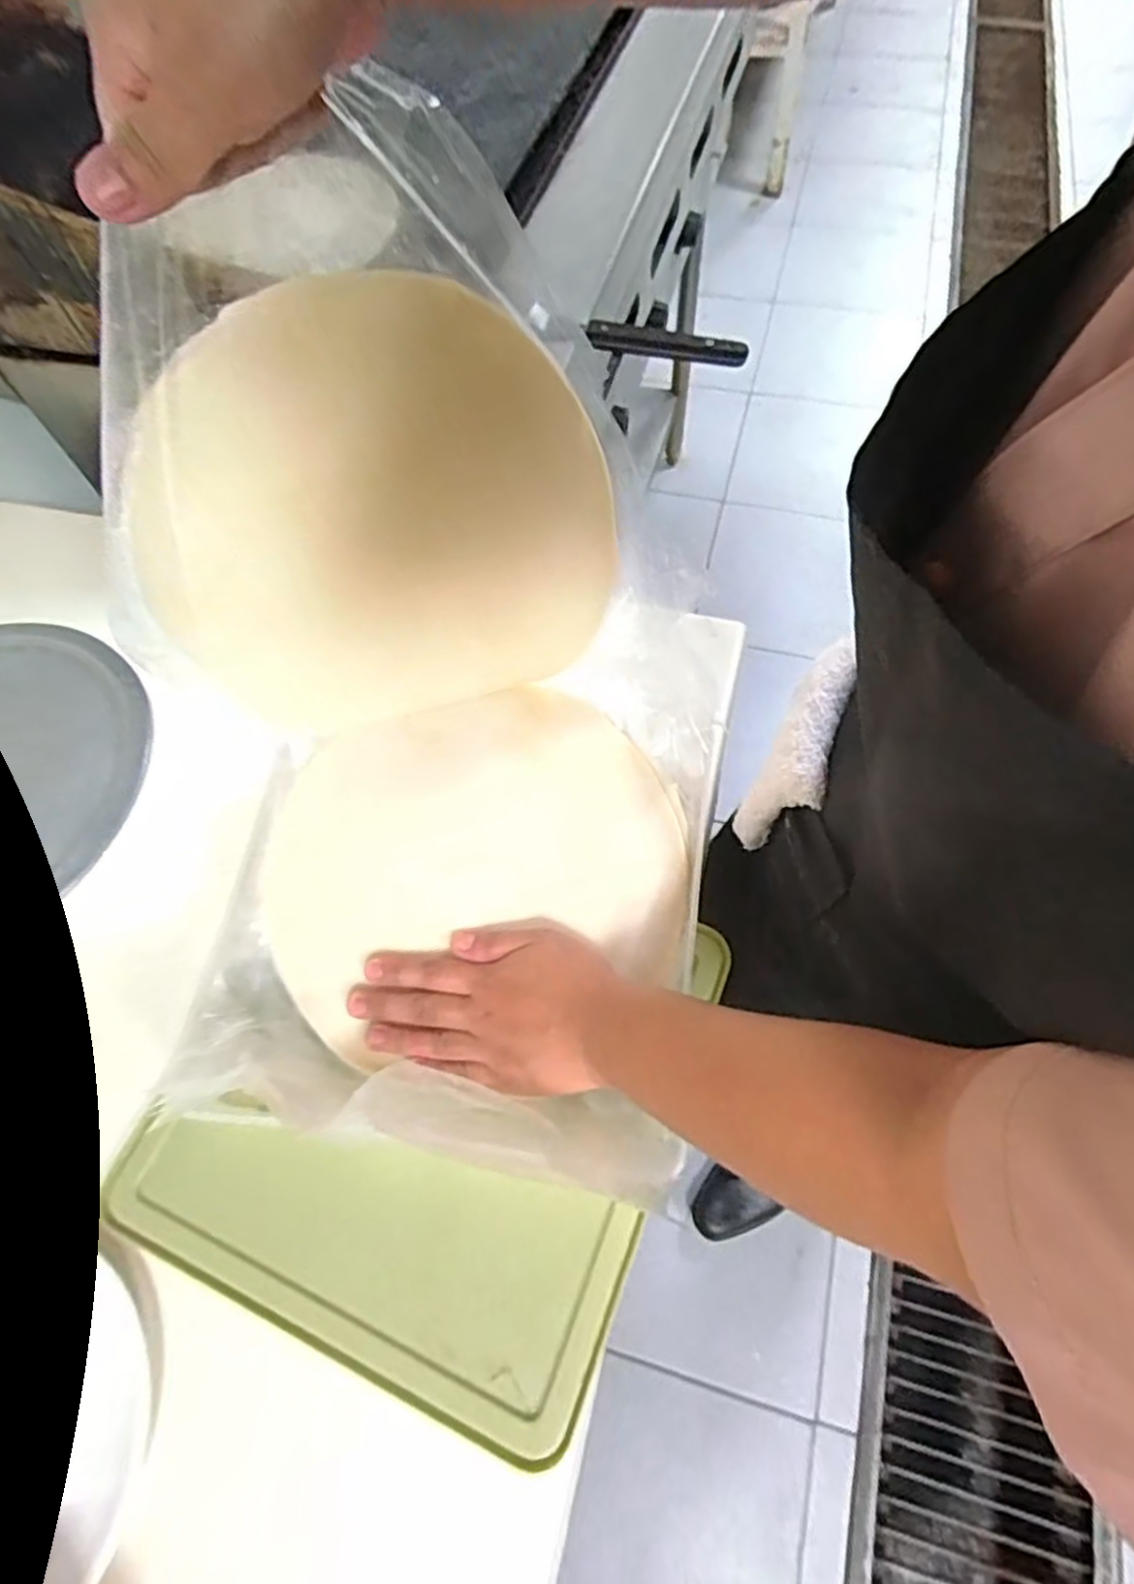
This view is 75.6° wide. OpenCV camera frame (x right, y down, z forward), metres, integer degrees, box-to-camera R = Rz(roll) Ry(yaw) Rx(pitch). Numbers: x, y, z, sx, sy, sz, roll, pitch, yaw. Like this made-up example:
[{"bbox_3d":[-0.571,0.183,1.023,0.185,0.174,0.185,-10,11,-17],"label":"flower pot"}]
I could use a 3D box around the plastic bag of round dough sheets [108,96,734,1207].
[{"bbox_3d":[-0.071,-0.027,0.357,0.312,0.321,0.340,14,64,6],"label":"plastic bag of round dough sheets"}]

